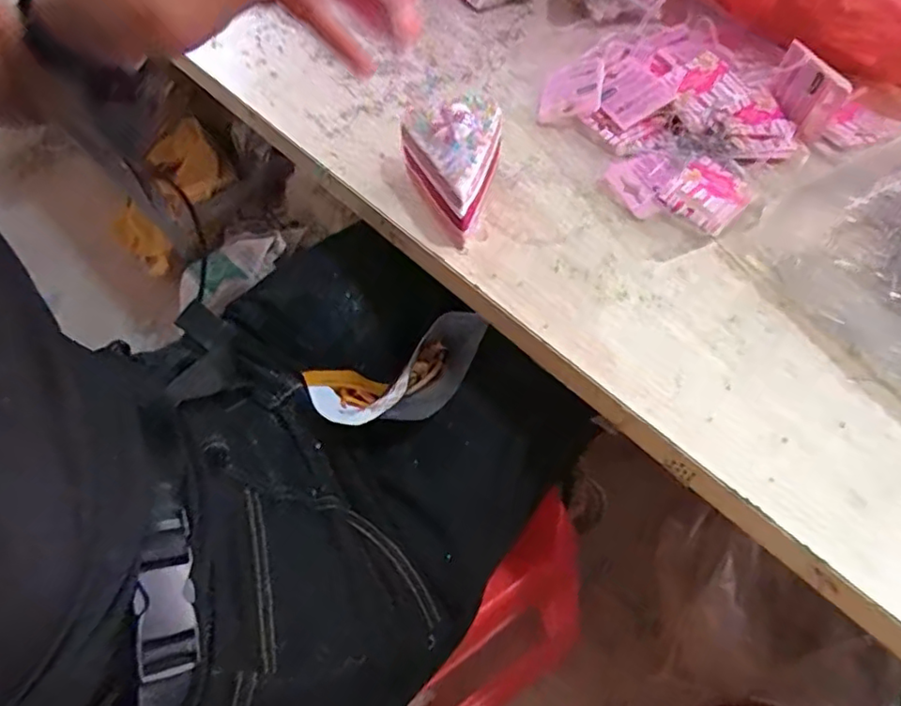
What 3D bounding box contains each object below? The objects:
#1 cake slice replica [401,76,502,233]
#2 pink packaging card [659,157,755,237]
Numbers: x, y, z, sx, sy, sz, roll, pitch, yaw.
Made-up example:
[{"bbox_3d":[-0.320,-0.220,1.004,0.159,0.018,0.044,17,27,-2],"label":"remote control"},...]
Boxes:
[{"bbox_3d":[0.002,-0.119,0.381,0.063,0.070,0.084,-6,55,-1],"label":"cake slice replica"},{"bbox_3d":[0.168,-0.103,0.388,0.045,0.009,0.058,37,62,21],"label":"pink packaging card"}]

